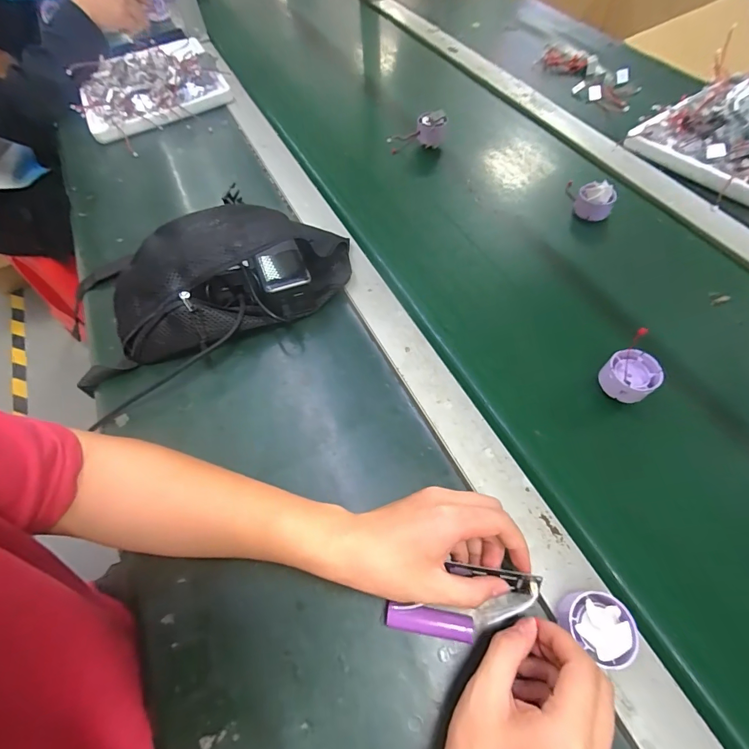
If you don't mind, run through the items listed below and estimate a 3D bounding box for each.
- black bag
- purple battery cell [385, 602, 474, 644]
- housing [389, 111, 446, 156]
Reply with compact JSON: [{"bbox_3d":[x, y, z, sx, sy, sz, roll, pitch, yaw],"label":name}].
[{"bbox_3d":[-0.186,-0.100,0.450,0.337,0.089,0.144,-28,61,-12],"label":"black bag"},{"bbox_3d":[0.043,0.192,0.304,0.065,0.019,0.018,6,60,8],"label":"purple battery cell"},{"bbox_3d":[0.065,-0.380,0.623,0.104,0.046,0.031,-22,60,-9],"label":"housing"}]

